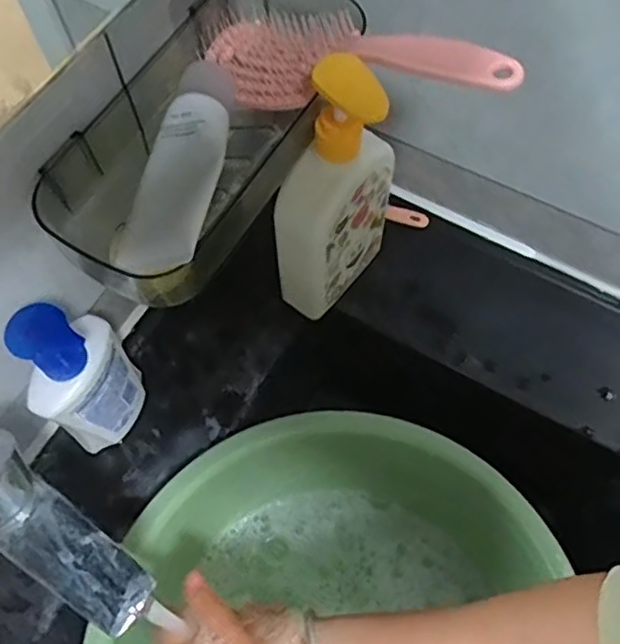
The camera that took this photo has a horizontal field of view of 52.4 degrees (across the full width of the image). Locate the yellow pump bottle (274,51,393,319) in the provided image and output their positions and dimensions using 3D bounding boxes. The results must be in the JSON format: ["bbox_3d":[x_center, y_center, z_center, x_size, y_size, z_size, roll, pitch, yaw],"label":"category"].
[{"bbox_3d":[0.018,-0.090,0.449,0.056,0.218,0.091,29,68,13],"label":"yellow pump bottle"}]

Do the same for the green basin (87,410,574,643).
[{"bbox_3d":[0.016,0.235,0.462,0.304,0.136,0.316,0,64,0],"label":"green basin"}]

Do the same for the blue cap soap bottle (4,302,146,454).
[{"bbox_3d":[-0.154,0.042,0.438,0.037,0.165,0.069,36,70,16],"label":"blue cap soap bottle"}]

